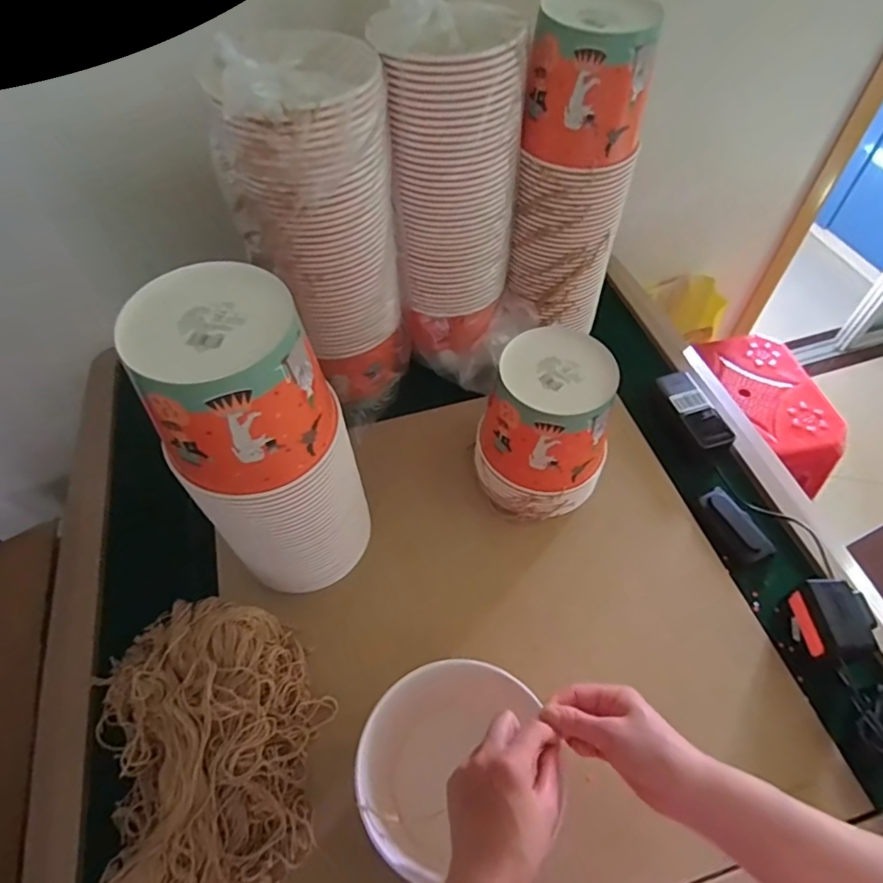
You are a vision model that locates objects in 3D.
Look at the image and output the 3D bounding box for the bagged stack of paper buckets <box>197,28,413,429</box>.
[{"bbox_3d":[-0.134,-0.221,0.652,0.168,0.415,0.183,-7,54,-5],"label":"bagged stack of paper buckets"}]

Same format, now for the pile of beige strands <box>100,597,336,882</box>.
[{"bbox_3d":[-0.223,0.307,0.537,0.204,0.078,0.309,-12,55,-8],"label":"pile of beige strands"}]

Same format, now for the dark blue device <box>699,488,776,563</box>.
[{"bbox_3d":[0.369,0.103,0.695,0.040,0.019,0.096,-20,56,-13],"label":"dark blue device"}]

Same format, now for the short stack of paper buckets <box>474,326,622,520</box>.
[{"bbox_3d":[0.127,-0.017,0.671,0.147,0.190,0.138,18,56,13],"label":"short stack of paper buckets"}]

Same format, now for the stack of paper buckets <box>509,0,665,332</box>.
[{"bbox_3d":[0.175,-0.337,0.729,0.140,0.372,0.132,16,56,12],"label":"stack of paper buckets"}]

